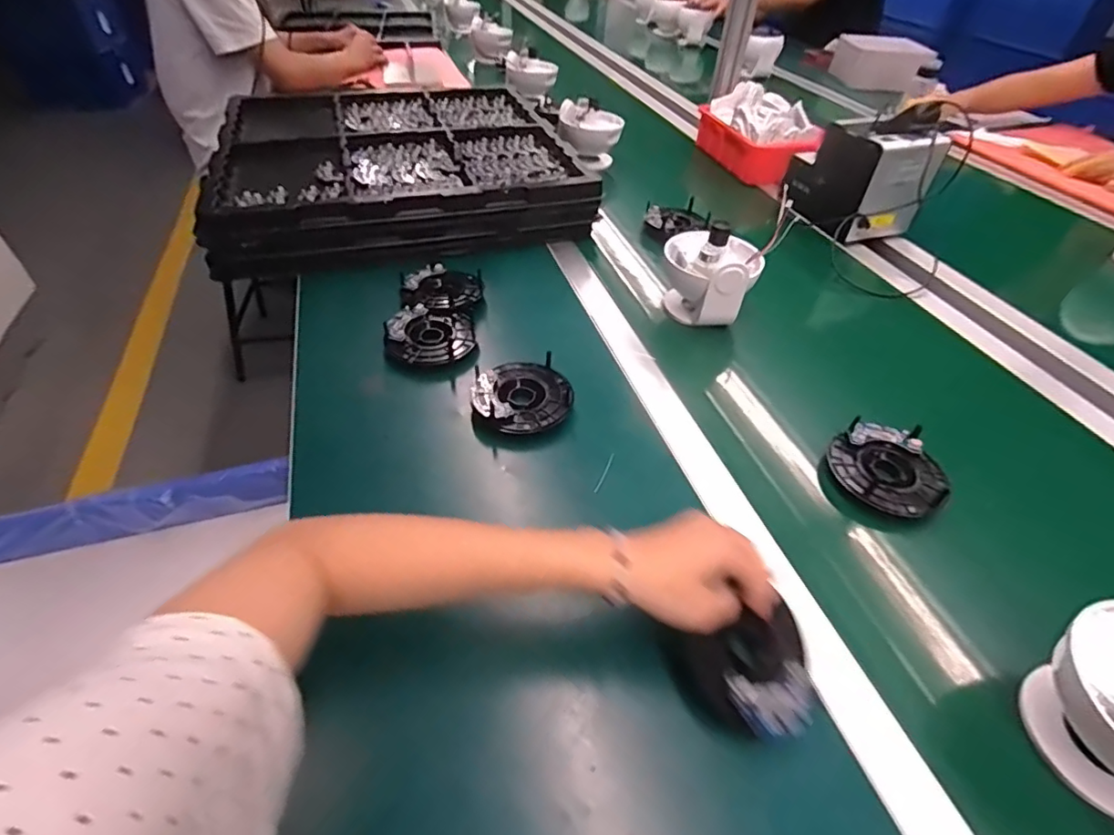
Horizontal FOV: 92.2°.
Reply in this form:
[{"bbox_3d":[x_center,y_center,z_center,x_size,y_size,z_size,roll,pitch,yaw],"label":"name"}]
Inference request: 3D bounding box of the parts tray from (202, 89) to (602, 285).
[{"bbox_3d":[-0.257,-0.409,0.855,0.511,0.062,0.505,-12,49,-16],"label":"parts tray"}]

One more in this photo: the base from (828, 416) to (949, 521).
[{"bbox_3d":[0.309,0.045,0.497,0.096,0.023,0.098,-34,58,-31],"label":"base"}]

